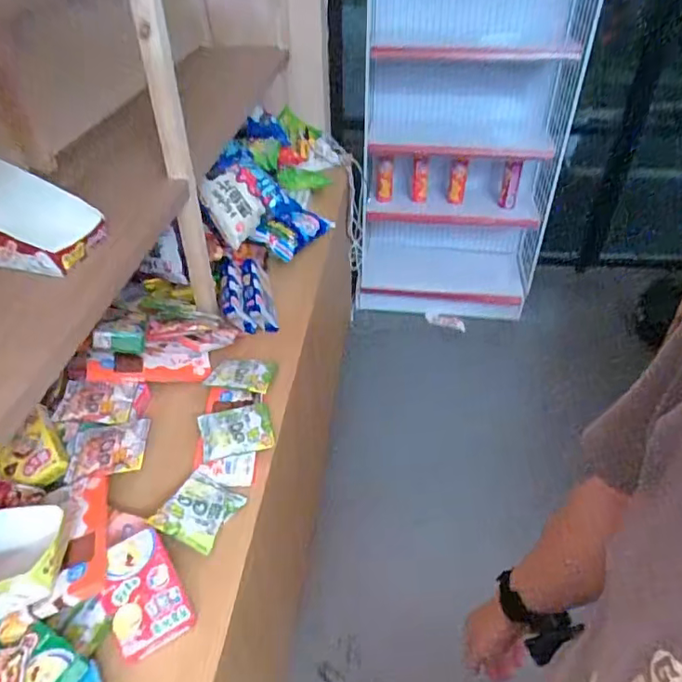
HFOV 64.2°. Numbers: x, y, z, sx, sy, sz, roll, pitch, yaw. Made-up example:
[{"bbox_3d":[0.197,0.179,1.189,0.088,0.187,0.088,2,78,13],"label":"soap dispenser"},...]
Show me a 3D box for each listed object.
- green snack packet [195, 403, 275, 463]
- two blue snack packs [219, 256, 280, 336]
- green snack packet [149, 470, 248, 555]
[{"bbox_3d":[-0.181,0.149,0.942,0.119,0.013,0.108,-12,41,-13],"label":"green snack packet"},{"bbox_3d":[-0.215,-0.105,1.232,0.114,0.086,0.185,-9,41,-9],"label":"two blue snack packs"},{"bbox_3d":[-0.213,0.255,0.822,0.097,0.016,0.116,20,30,15],"label":"green snack packet"}]

